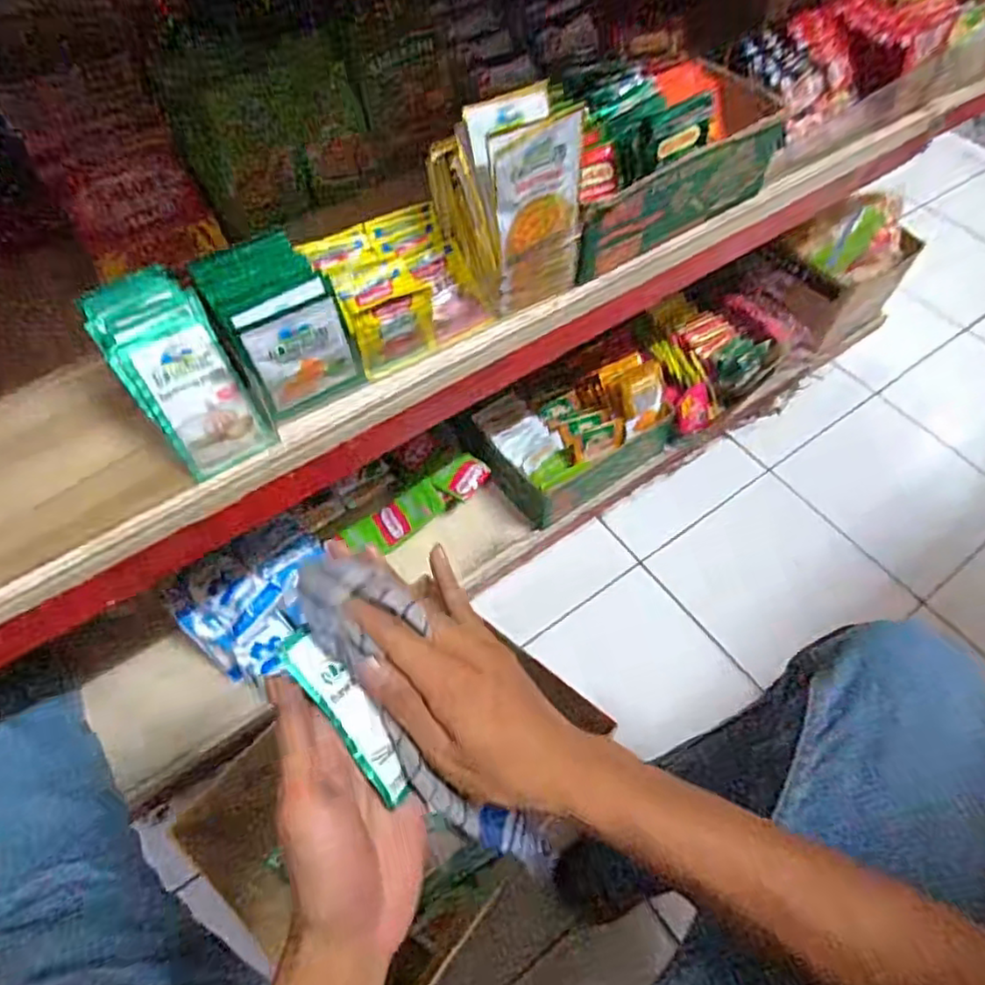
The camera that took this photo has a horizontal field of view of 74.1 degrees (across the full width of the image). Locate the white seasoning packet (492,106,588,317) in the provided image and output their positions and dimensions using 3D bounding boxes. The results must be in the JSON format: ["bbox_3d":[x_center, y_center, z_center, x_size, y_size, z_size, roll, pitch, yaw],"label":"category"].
[{"bbox_3d":[0.038,-0.222,0.529,0.083,0.150,0.019,-29,62,-18],"label":"white seasoning packet"}]

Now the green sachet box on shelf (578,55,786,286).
[{"bbox_3d":[0.147,-0.321,0.625,0.252,0.102,0.128,-33,63,-20],"label":"green sachet box on shelf"}]

